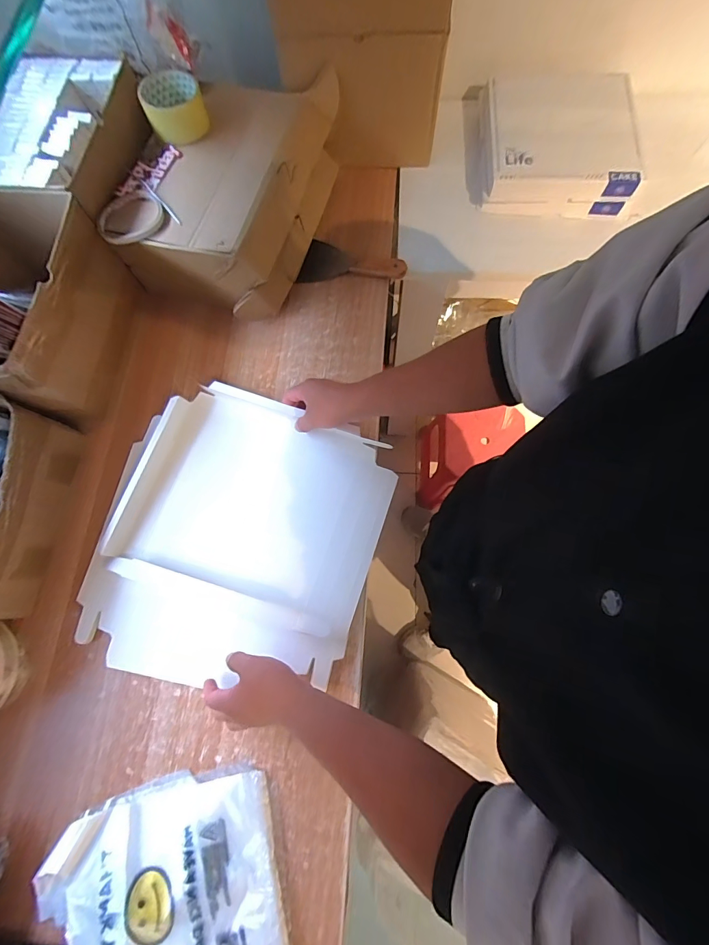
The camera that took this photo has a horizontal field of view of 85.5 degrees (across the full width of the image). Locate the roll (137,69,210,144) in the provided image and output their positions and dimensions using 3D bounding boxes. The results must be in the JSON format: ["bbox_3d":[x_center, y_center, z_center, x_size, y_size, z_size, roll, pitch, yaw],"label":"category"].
[{"bbox_3d":[-0.266,-0.542,0.569,0.084,0.048,0.083,-1,75,2],"label":"roll"}]

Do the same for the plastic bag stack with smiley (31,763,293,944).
[{"bbox_3d":[-0.221,0.477,0.427,0.277,0.023,0.211,-12,75,-2],"label":"plastic bag stack with smiley"}]

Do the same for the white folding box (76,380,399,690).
[{"bbox_3d":[-0.150,0.086,0.517,0.357,0.048,0.374,17,76,6],"label":"white folding box"}]

